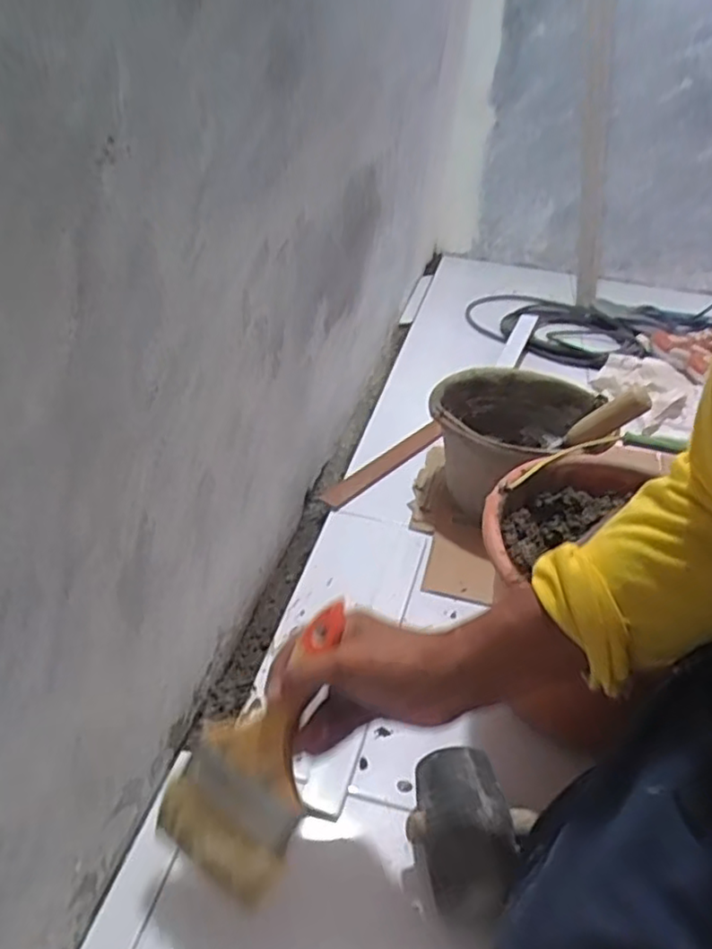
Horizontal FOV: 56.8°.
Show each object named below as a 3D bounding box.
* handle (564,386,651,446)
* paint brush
[{"bbox_3d":[0.305,-0.068,0.801,0.034,0.108,0.025,46,29,-18],"label":"handle"},{"bbox_3d":[-0.068,0.188,0.484,0.100,0.021,0.201,20,78,24],"label":"paint brush"}]

